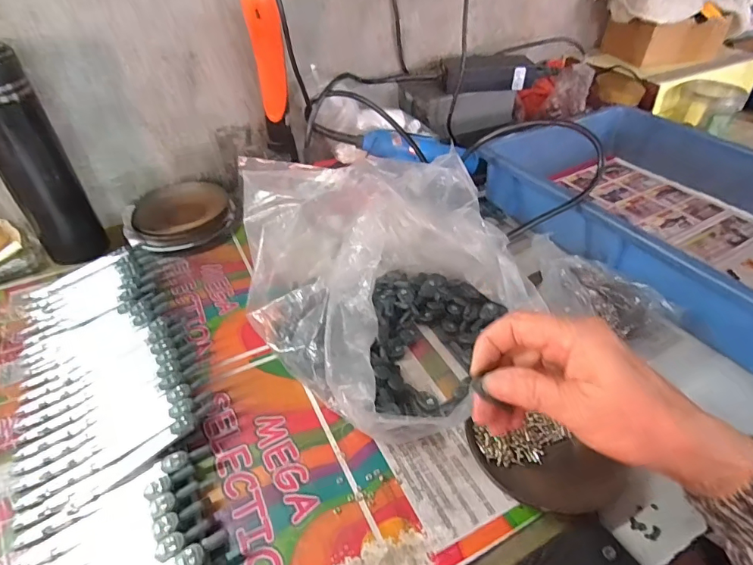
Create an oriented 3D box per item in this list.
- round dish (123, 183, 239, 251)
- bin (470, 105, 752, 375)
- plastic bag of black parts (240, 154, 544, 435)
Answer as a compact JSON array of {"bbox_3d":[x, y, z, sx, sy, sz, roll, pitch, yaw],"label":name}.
[{"bbox_3d":[-0.254,-0.086,0.582,0.121,0.025,0.124,-1,41,1],"label":"round dish"},{"bbox_3d":[0.358,-0.086,0.523,0.299,0.096,0.445,-22,44,-22],"label":"bin"},{"bbox_3d":[0.011,-0.006,0.415,0.251,0.104,0.289,-11,42,-11],"label":"plastic bag of black parts"}]

